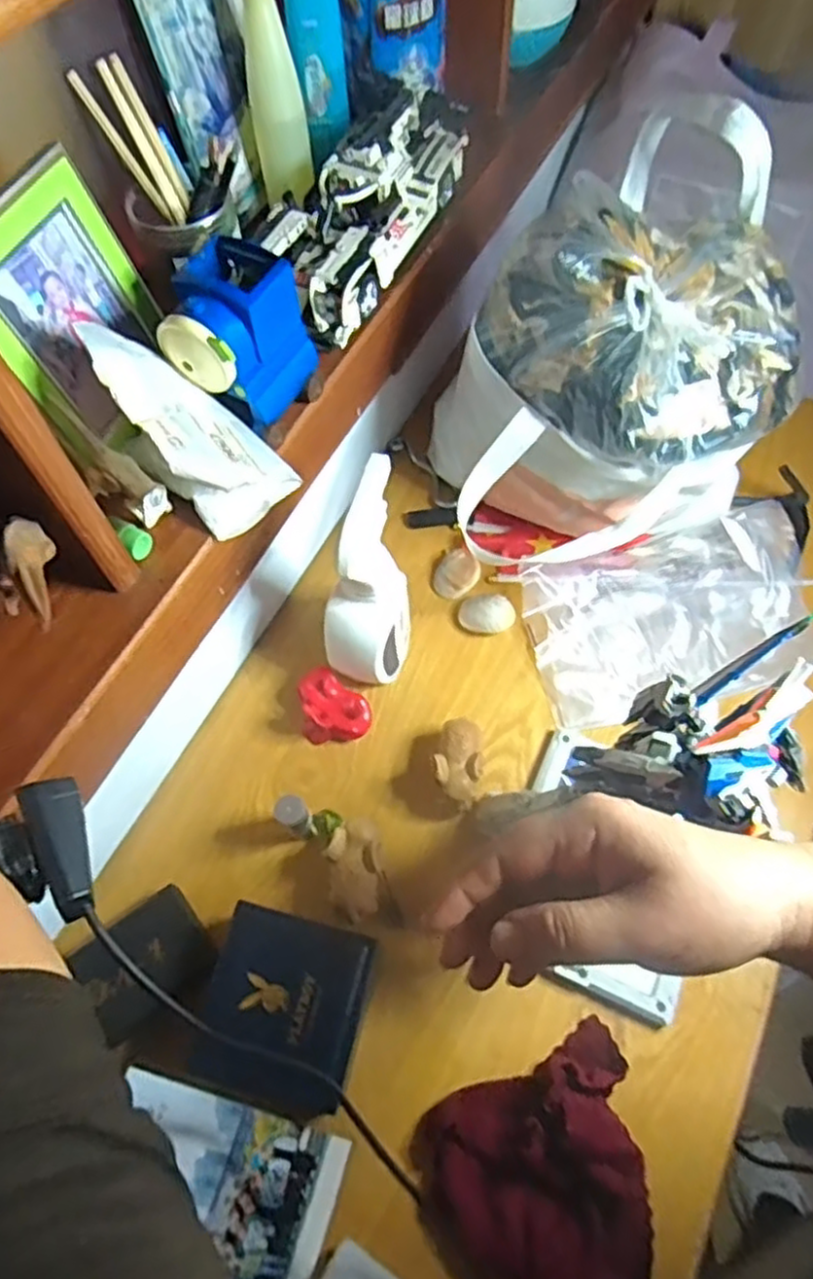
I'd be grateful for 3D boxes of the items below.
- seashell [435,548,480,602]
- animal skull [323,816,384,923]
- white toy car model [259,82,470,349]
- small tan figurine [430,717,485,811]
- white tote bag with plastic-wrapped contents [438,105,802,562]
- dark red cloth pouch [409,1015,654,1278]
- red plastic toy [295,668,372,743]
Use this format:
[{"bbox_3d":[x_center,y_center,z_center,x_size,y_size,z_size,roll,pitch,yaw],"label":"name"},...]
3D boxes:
[{"bbox_3d":[0.051,-0.066,0.741,0.040,0.019,0.049,29,66,15],"label":"seashell"},{"bbox_3d":[-0.041,0.191,0.605,0.043,0.051,0.073,-11,63,-5],"label":"animal skull"},{"bbox_3d":[-0.041,-0.365,0.618,0.102,0.069,0.256,24,65,13],"label":"white toy car model"},{"bbox_3d":[0.047,0.111,0.646,0.046,0.056,0.072,12,63,7],"label":"small tan figurine"},{"bbox_3d":[0.164,-0.232,0.636,0.296,0.317,0.265,-17,63,-8],"label":"white tote bag with plastic-wrapped contents"},{"bbox_3d":[0.105,0.386,0.504,0.161,0.050,0.166,-22,64,-11],"label":"dark red cloth pouch"},{"bbox_3d":[-0.066,0.061,0.675,0.061,0.034,0.065,0,62,1],"label":"red plastic toy"}]

